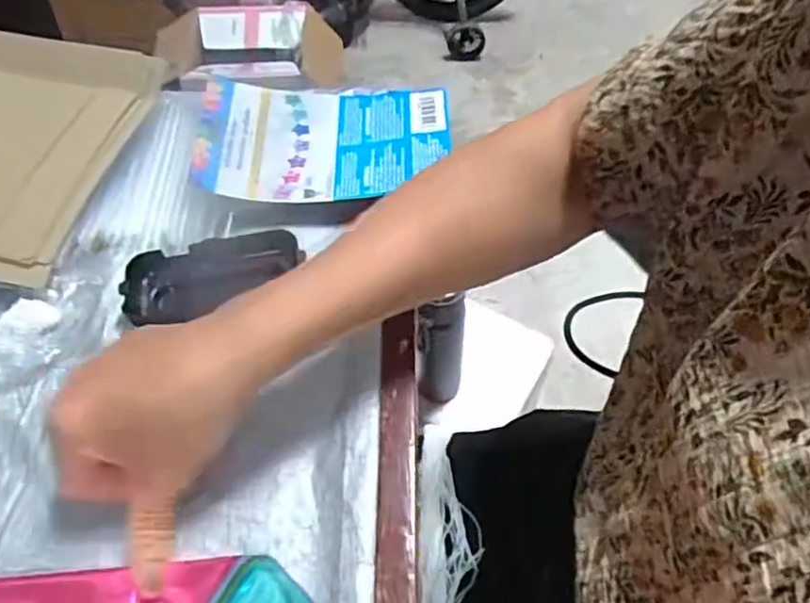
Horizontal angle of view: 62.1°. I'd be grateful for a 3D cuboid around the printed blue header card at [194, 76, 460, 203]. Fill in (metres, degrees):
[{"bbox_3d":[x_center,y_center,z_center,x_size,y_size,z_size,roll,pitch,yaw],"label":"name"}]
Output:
[{"bbox_3d":[-0.059,-0.122,0.489,0.177,0.028,0.110,-2,54,-2],"label":"printed blue header card"}]

